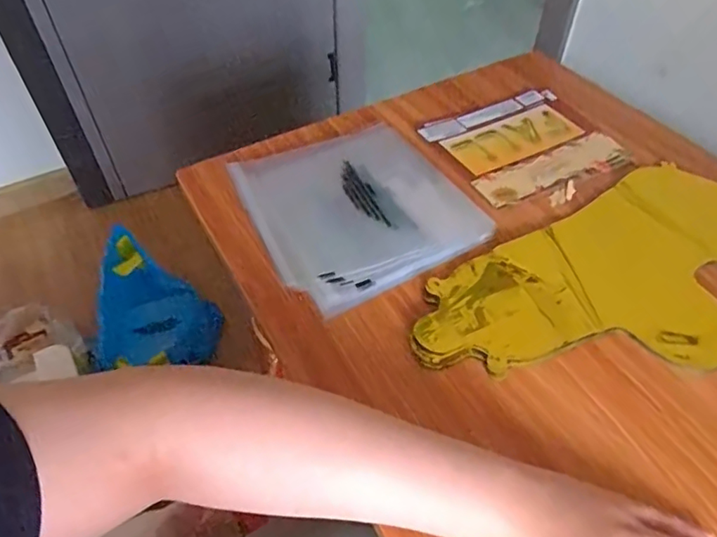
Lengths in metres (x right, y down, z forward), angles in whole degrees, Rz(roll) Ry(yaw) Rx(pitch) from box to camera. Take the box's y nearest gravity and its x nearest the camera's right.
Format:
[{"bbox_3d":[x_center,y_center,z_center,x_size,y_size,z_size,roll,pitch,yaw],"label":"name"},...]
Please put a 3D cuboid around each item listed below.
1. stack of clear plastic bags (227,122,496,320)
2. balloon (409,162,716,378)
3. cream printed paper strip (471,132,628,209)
[{"bbox_3d":[-0.007,-0.071,0.571,0.206,0.014,0.228,-24,53,-20],"label":"stack of clear plastic bags"},{"bbox_3d":[0.253,0.010,0.503,0.415,0.014,0.192,-24,53,-18],"label":"balloon"},{"bbox_3d":[0.218,-0.111,0.608,0.189,0.006,0.057,-22,52,-18],"label":"cream printed paper strip"}]

